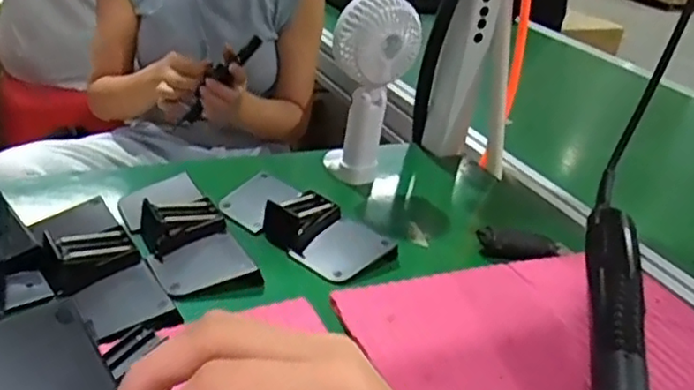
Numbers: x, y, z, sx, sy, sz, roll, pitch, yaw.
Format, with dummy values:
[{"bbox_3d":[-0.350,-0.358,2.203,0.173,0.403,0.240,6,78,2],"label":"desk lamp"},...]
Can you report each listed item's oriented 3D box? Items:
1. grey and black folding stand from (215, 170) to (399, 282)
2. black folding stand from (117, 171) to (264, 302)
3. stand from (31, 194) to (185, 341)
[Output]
[{"bbox_3d":[-0.041,0.018,0.576,0.160,0.024,0.072,27,32,28],"label":"grey and black folding stand"},{"bbox_3d":[-0.136,0.026,0.532,0.074,0.026,0.151,-8,32,-30],"label":"black folding stand"},{"bbox_3d":[-0.187,0.050,0.474,0.066,0.028,0.149,-16,37,-39],"label":"stand"}]

